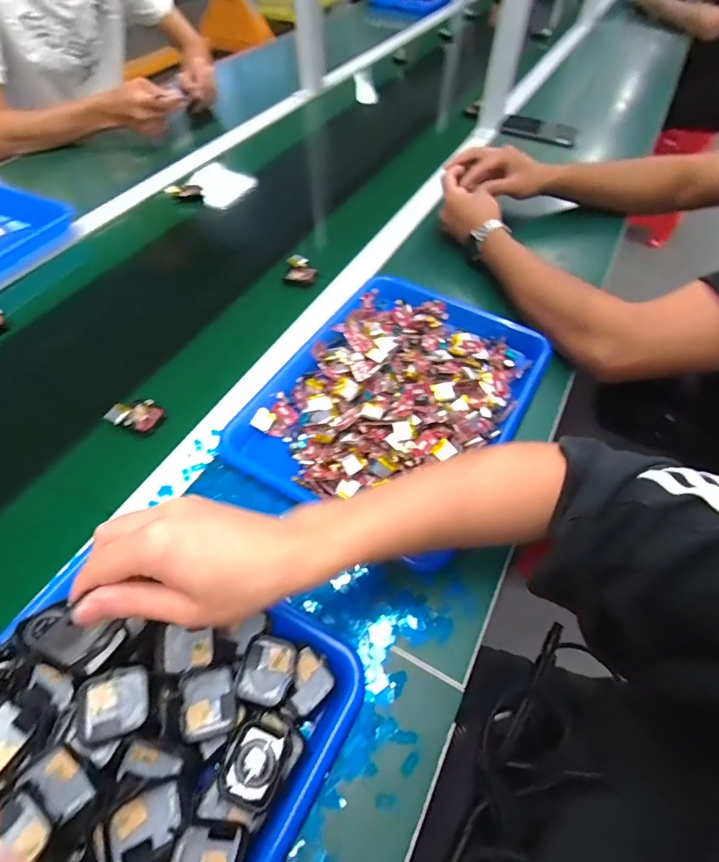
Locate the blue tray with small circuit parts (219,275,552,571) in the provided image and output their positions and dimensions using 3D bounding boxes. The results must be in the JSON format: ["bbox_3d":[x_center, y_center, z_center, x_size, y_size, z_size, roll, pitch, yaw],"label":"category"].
[{"bbox_3d":[0.043,-0.048,0.475,0.242,0.043,0.317,28,59,17],"label":"blue tray with small circuit parts"}]

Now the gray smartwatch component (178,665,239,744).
[{"bbox_3d":[-0.106,0.191,0.311,0.036,0.010,0.041,-11,56,-9],"label":"gray smartwatch component"}]

